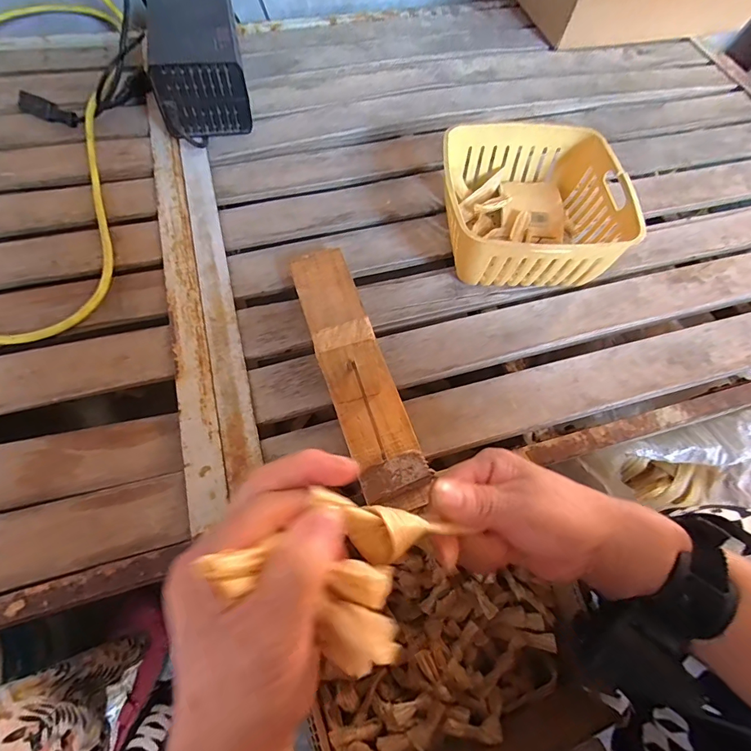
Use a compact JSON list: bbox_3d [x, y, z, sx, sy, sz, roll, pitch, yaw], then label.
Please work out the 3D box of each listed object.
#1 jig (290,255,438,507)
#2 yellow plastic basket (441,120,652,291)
[{"bbox_3d":[-0.020,-0.029,0.357,0.064,0.121,0.268,-15,67,-9],"label":"jig"},{"bbox_3d":[0.164,-0.183,0.456,0.181,0.082,0.180,1,65,-2],"label":"yellow plastic basket"}]

